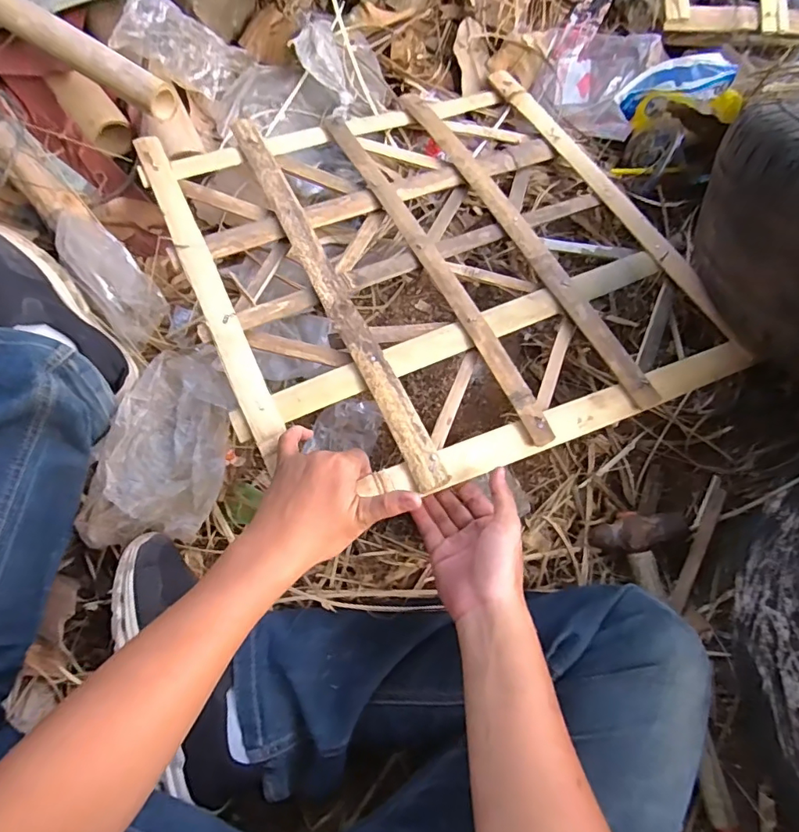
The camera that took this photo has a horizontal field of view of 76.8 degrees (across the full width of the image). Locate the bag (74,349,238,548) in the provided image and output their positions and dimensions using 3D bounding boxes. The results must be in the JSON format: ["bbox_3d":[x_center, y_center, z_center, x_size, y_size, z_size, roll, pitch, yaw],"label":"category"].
[{"bbox_3d":[-0.251,0.033,0.545,0.134,0.034,0.220,14,76,3],"label":"bag"}]

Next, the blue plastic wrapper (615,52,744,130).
[{"bbox_3d":[0.346,-0.399,0.625,0.137,0.071,0.040,13,75,28],"label":"blue plastic wrapper"}]

